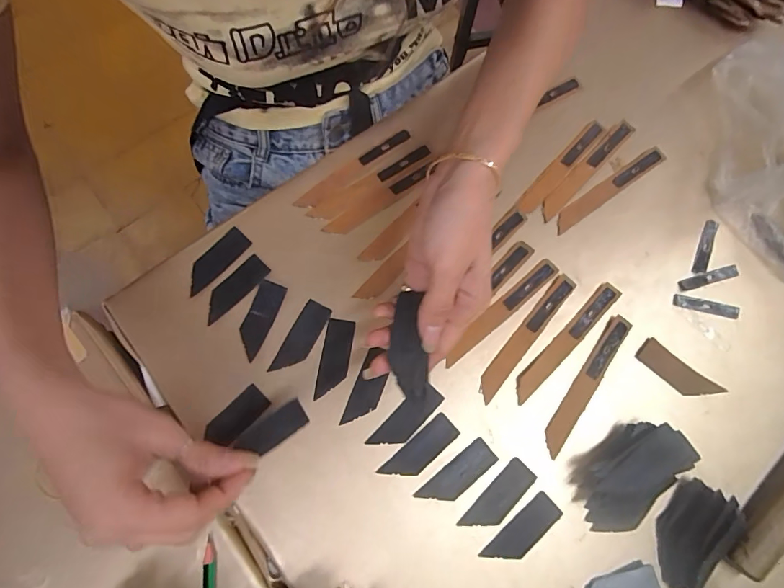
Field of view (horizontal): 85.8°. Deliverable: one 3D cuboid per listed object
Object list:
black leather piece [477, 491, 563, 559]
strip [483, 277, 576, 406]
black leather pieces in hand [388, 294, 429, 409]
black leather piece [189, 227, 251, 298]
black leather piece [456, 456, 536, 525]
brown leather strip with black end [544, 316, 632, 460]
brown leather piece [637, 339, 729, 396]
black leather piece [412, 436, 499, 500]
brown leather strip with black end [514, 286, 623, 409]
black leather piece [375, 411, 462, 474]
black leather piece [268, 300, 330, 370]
[{"bbox_3d":[0.097,0.176,0.312,0.063,0.004,0.025,-41,80,-11],"label":"black leather piece"},{"bbox_3d":[0.110,0.034,0.347,0.019,0.004,0.122,39,78,8],"label":"strip"},{"bbox_3d":[0.010,0.037,0.285,0.024,0.006,0.080,-18,64,27],"label":"black leather pieces in hand"},{"bbox_3d":[-0.148,-0.028,0.354,0.022,0.004,0.063,42,78,9],"label":"black leather piece"},{"bbox_3d":[0.080,0.154,0.317,0.064,0.004,0.023,-43,81,-11],"label":"black leather piece"},{"bbox_3d":[0.157,0.071,0.338,0.016,0.004,0.124,35,77,7],"label":"brown leather strip with black end"},{"bbox_3d":[0.230,0.064,0.340,0.066,0.004,0.023,39,78,8],"label":"brown leather piece"},{"bbox_3d":[0.050,0.138,0.320,0.064,0.004,0.022,-37,79,-10],"label":"black leather piece"},{"bbox_3d":[0.144,0.038,0.346,0.017,0.004,0.124,44,78,9],"label":"brown leather strip with black end"},{"bbox_3d":[0.022,0.120,0.323,0.063,0.004,0.023,-40,80,-11],"label":"black leather piece"},{"bbox_3d":[-0.074,0.036,0.343,0.022,0.004,0.063,28,76,5],"label":"black leather piece"}]

